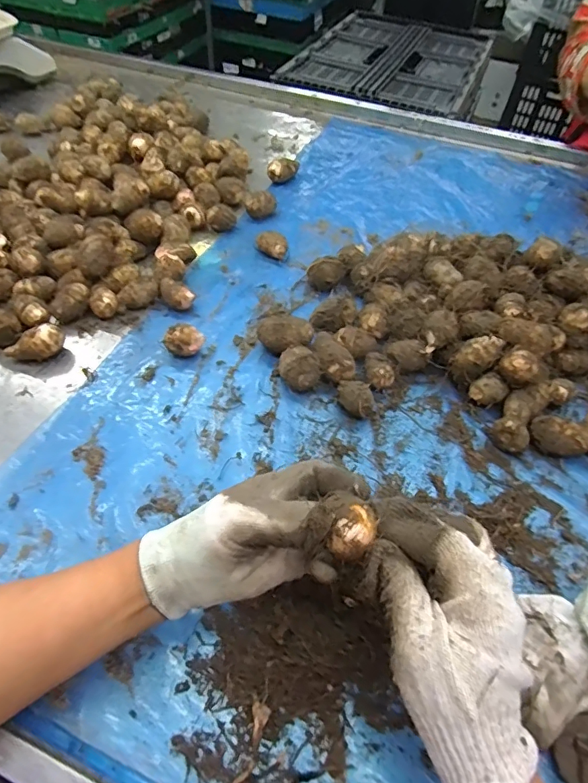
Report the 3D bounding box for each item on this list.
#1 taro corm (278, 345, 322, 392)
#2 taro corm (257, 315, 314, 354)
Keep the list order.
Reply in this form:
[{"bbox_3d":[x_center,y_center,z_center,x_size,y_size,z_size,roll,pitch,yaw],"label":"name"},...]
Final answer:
[{"bbox_3d":[0.006,-0.021,0.507,0.043,0.040,0.041,3,52,-1],"label":"taro corm"},{"bbox_3d":[-0.009,-0.059,0.534,0.059,0.037,0.041,-9,53,-9],"label":"taro corm"}]

